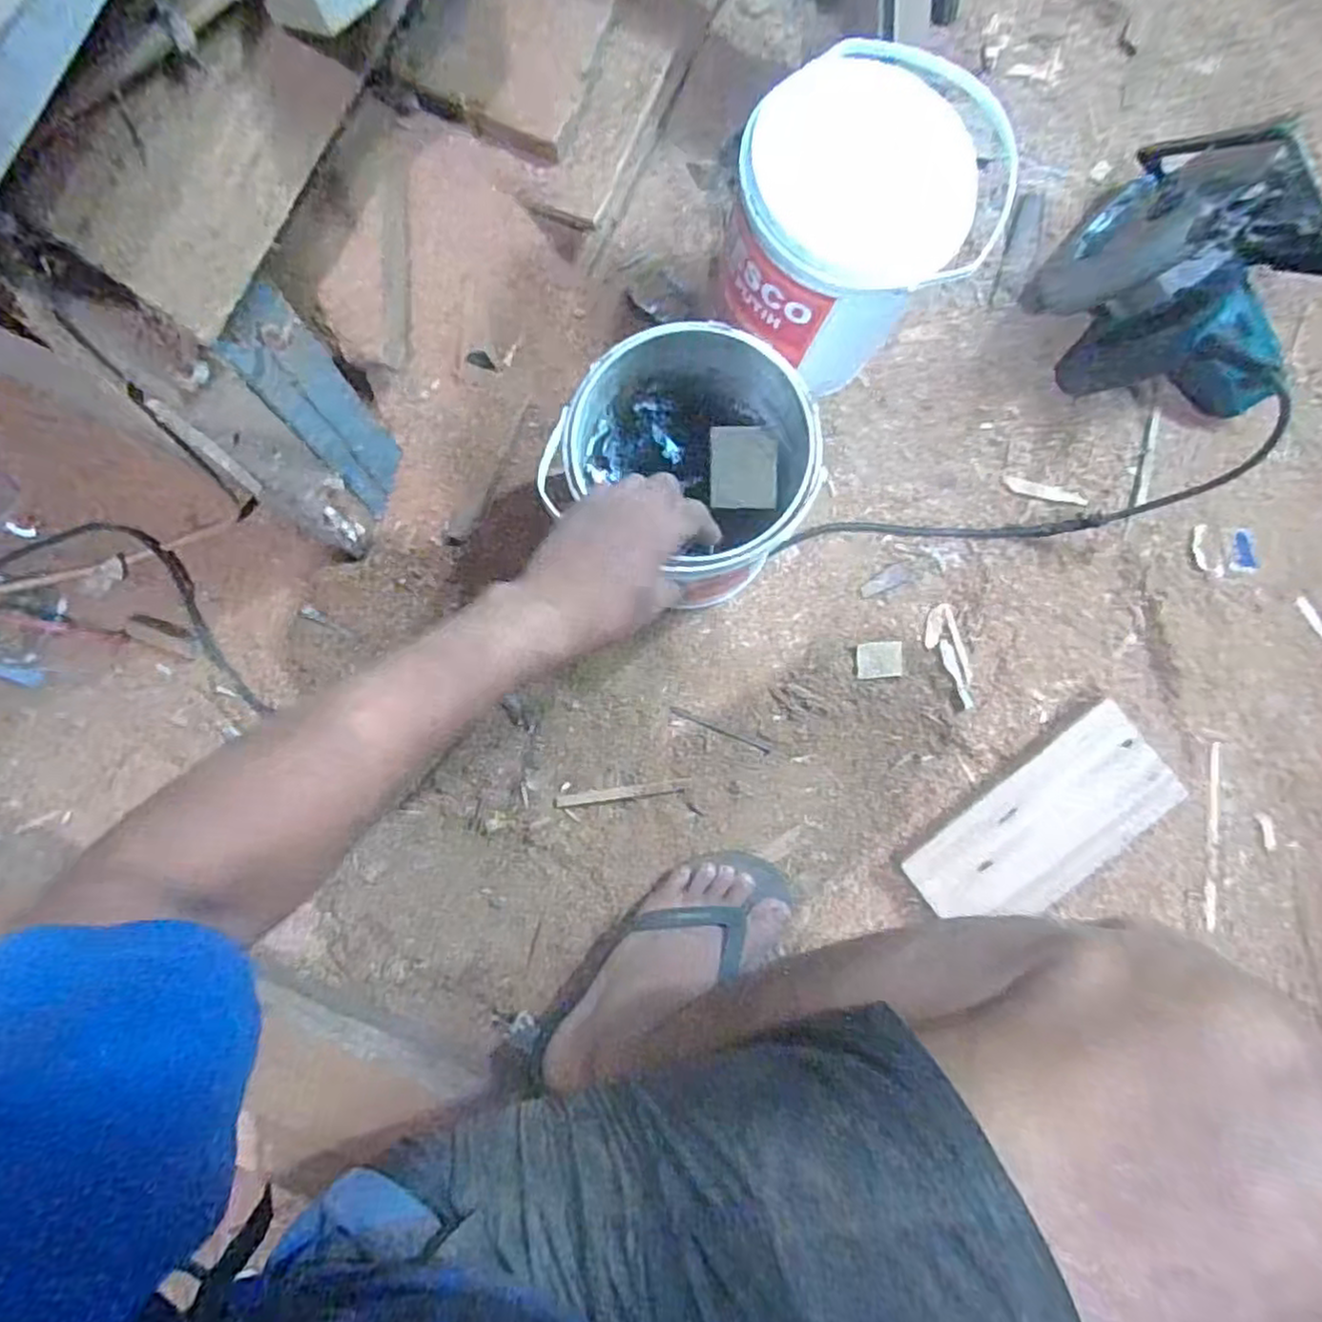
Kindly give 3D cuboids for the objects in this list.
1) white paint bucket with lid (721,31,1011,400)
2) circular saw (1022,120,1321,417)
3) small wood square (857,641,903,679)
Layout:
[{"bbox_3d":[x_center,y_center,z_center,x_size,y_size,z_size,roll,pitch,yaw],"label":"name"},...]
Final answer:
[{"bbox_3d":[0.149,-0.363,0.624,0.172,0.181,0.188,0,83,-1],"label":"white paint bucket with lid"},{"bbox_3d":[0.466,-0.356,0.630,0.148,0.204,0.249,-20,84,-3],"label":"circular saw"},{"bbox_3d":[0.206,-0.001,0.667,0.042,0.006,0.033,-3,82,-5],"label":"small wood square"}]

